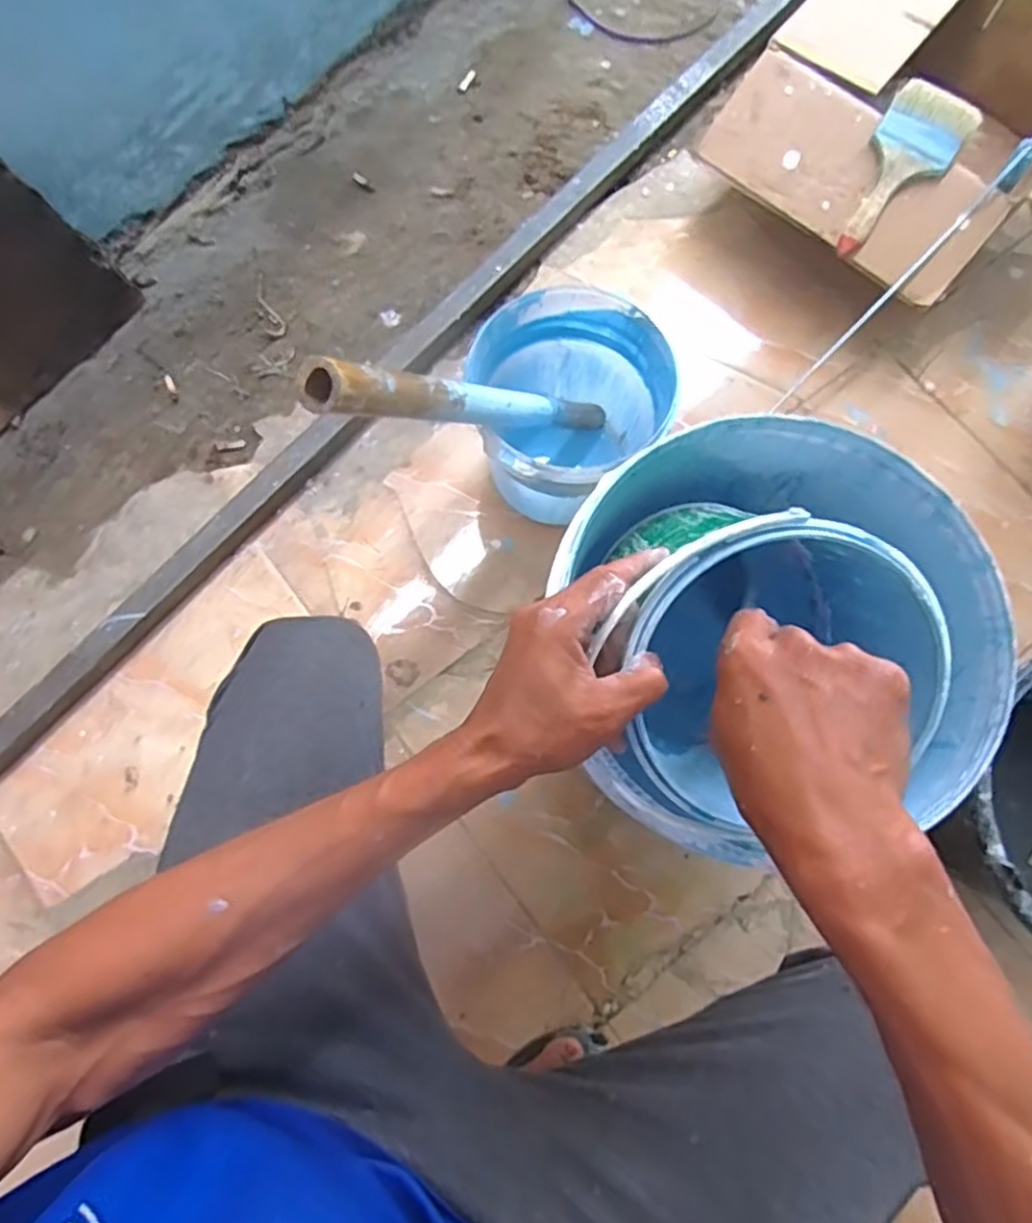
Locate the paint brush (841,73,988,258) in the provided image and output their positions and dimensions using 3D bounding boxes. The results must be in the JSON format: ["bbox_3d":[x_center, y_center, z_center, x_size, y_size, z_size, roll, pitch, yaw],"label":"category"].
[{"bbox_3d":[0.442,-0.507,0.815,0.094,0.015,0.198,32,99,6],"label":"paint brush"}]

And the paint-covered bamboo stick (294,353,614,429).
[{"bbox_3d":[-0.016,-0.190,0.648,0.029,0.464,0.031,-44,78,30],"label":"paint-covered bamboo stick"}]

